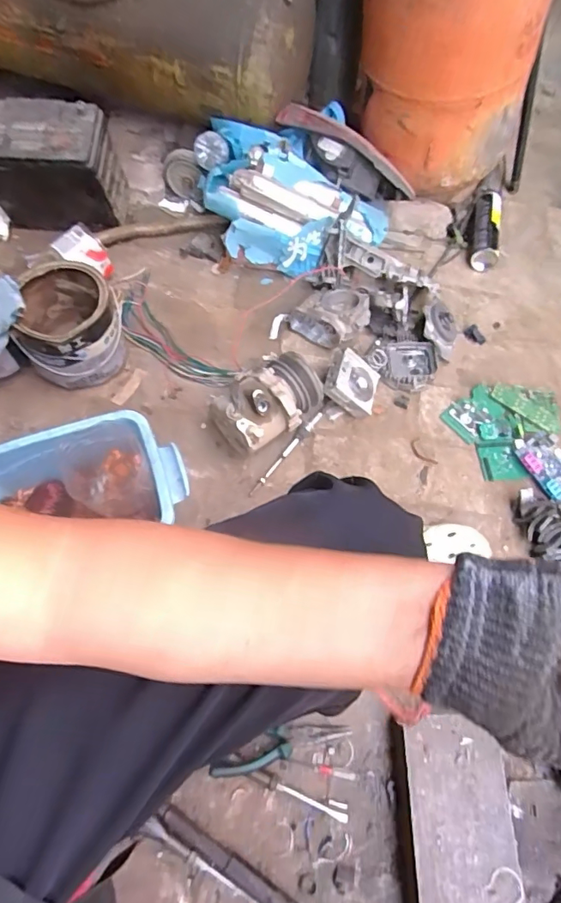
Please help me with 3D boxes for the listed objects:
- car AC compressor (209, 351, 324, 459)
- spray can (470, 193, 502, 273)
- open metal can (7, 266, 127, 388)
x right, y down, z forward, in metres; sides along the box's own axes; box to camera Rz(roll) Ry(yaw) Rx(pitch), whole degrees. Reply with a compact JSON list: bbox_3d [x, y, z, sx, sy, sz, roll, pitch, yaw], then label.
[{"bbox_3d":[-0.018,-0.076,0.825,0.167,0.120,0.117,-34,70,-16],"label":"car AC compressor"},{"bbox_3d":[0.422,-0.459,1.048,0.054,0.043,0.205,9,65,6],"label":"spray can"},{"bbox_3d":[-0.344,-0.207,0.856,0.154,0.147,0.161,-11,65,-4],"label":"open metal can"}]

